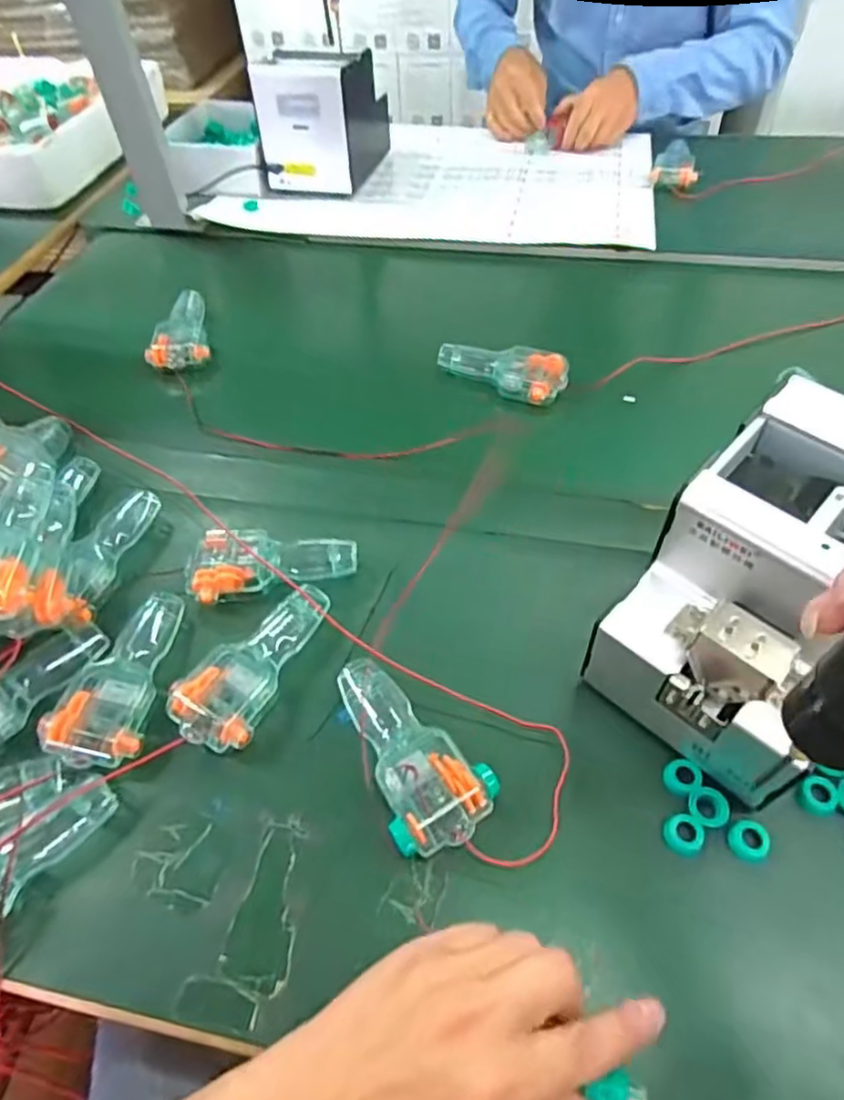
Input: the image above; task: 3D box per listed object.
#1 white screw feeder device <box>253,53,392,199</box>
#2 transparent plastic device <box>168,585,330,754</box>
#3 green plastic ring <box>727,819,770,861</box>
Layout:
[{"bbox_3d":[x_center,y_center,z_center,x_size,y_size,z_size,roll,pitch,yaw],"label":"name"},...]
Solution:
[{"bbox_3d":[-0.130,-0.590,0.902,0.118,0.153,0.181,12,53,12],"label":"white screw feeder device"},{"bbox_3d":[-0.116,0.069,0.442,0.055,0.026,0.125,18,55,17],"label":"transparent plastic device"},{"bbox_3d":[0.187,0.165,0.374,0.022,0.004,0.022,-2,51,2],"label":"green plastic ring"}]

